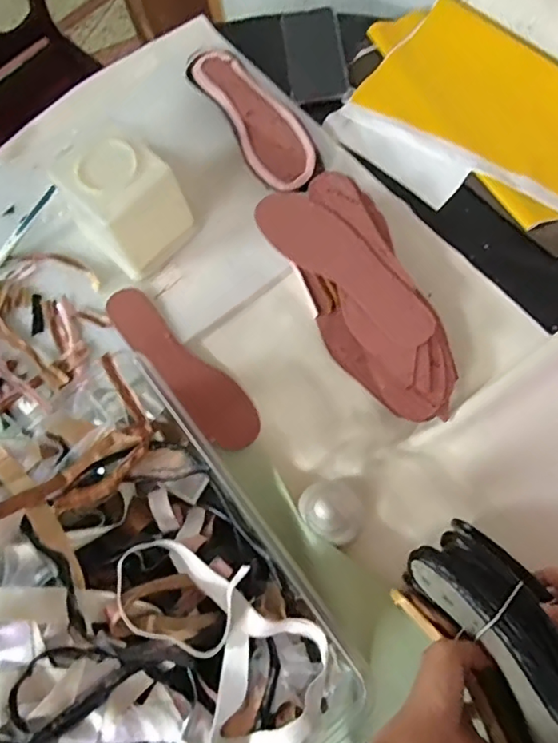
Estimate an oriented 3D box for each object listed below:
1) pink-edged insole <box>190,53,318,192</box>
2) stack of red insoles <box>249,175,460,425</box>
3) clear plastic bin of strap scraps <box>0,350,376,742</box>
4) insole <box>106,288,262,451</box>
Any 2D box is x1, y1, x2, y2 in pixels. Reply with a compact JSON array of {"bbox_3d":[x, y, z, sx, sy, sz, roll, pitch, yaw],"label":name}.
[{"bbox_3d":[-0.029,-0.324,0.697,0.077,0.029,0.233,-30,71,-5],"label":"pink-edged insole"},{"bbox_3d":[0.097,-0.085,0.599,0.123,0.053,0.295,-29,70,-5],"label":"stack of red insoles"},{"bbox_3d":[-0.152,0.197,0.495,0.282,0.095,0.414,-36,71,-11],"label":"clear plastic bin of strap scraps"},{"bbox_3d":[-0.110,-0.008,0.623,0.062,0.011,0.236,-38,75,-15],"label":"insole"}]

